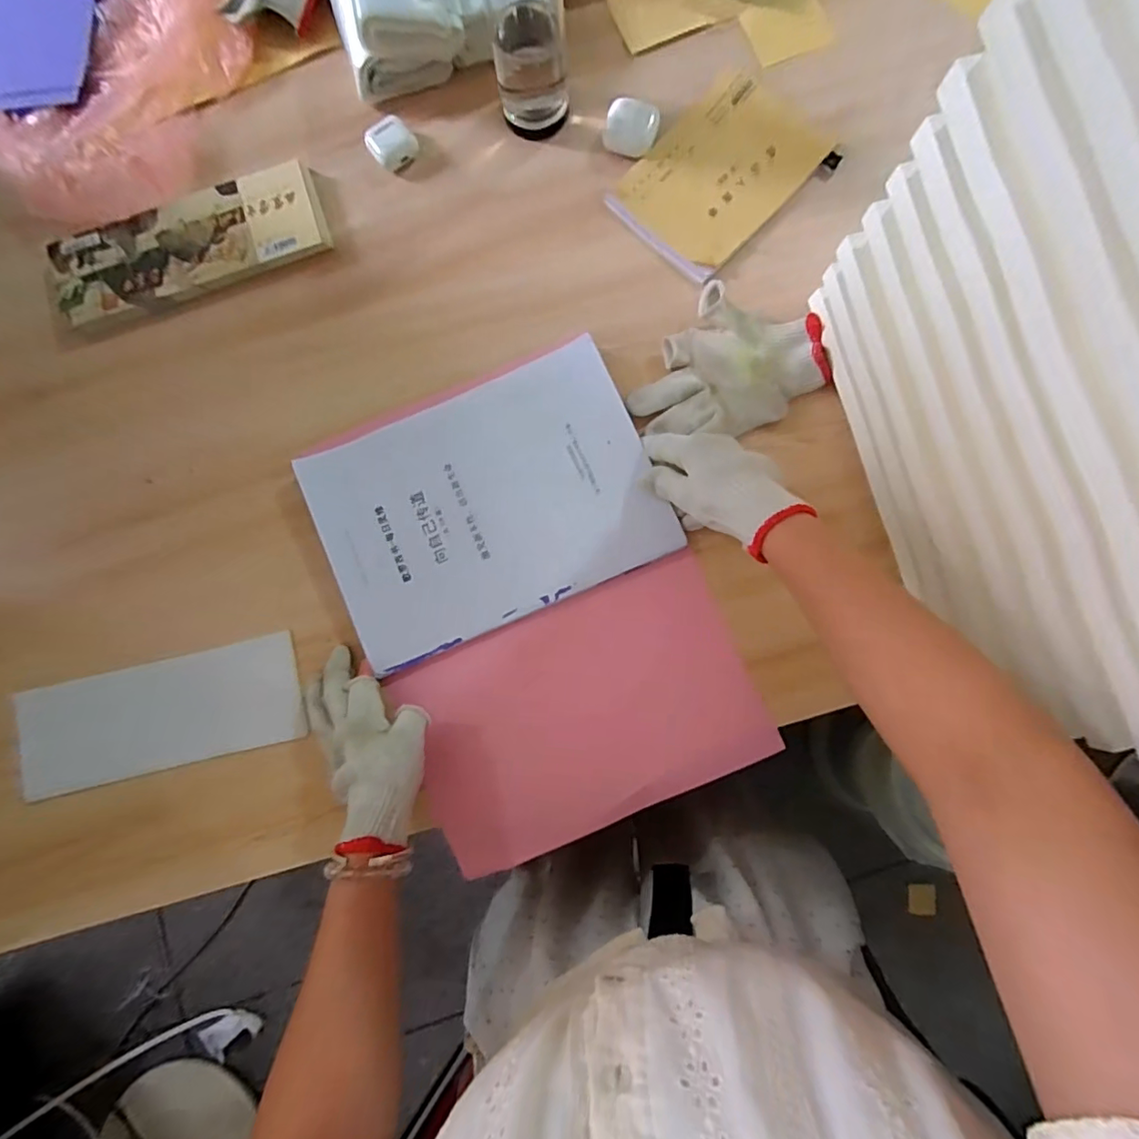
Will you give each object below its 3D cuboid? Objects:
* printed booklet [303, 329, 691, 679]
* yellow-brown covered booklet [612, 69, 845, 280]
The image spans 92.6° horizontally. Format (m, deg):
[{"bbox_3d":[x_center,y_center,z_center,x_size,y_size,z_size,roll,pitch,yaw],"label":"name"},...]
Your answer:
[{"bbox_3d":[-0.075,-0.060,0.489,0.288,0.015,0.215,-23,82,-1],"label":"printed booklet"},{"bbox_3d":[0.145,-0.379,0.520,0.191,0.009,0.134,-44,86,-1],"label":"yellow-brown covered booklet"}]

